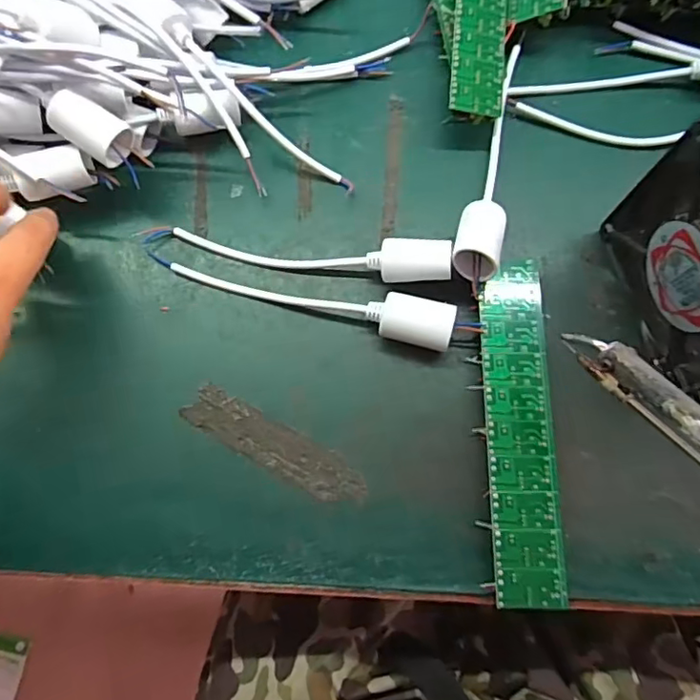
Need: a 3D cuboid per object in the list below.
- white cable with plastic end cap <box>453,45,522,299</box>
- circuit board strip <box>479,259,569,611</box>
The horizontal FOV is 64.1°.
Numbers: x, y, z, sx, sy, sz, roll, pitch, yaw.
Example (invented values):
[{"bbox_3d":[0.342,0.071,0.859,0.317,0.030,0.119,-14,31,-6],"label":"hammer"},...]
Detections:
[{"bbox_3d":[0.096,-0.128,0.366,0.028,0.039,0.190,14,77,3],"label":"white cable with plastic end cap"},{"bbox_3d":[0.100,0.045,0.337,0.038,0.018,0.200,0,76,0],"label":"circuit board strip"}]

